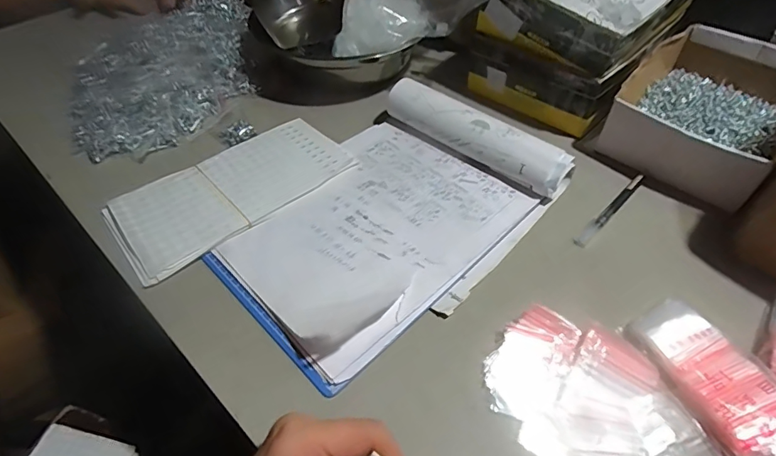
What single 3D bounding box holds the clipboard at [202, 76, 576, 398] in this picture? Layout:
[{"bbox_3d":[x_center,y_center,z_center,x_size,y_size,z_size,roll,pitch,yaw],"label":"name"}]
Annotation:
[{"bbox_3d":[-0.001,-0.025,0.441,0.229,0.053,0.318,36,57,27],"label":"clipboard"}]

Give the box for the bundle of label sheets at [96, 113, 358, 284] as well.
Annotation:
[{"bbox_3d":[-0.166,-0.046,0.482,0.241,0.009,0.136,-35,58,-28],"label":"bundle of label sheets"}]

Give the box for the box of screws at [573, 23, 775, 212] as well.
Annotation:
[{"bbox_3d":[0.378,-0.151,0.542,0.160,0.064,0.254,36,57,27],"label":"box of screws"}]

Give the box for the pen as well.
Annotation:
[{"bbox_3d":[0.229,-0.020,0.462,0.126,0.012,0.012,-35,58,-27],"label":"pen"}]

